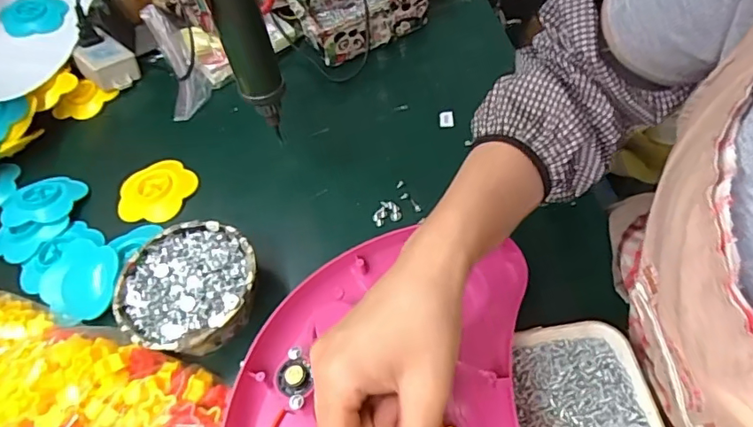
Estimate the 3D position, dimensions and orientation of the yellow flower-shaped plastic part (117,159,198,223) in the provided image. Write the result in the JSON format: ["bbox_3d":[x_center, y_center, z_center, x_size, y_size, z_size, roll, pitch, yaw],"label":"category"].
[{"bbox_3d":[-0.227,-0.025,0.549,0.074,0.009,0.078,-5,53,7],"label":"yellow flower-shaped plastic part"}]

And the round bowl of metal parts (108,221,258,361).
[{"bbox_3d":[-0.154,0.064,0.448,0.112,0.043,0.111,-5,53,7],"label":"round bowl of metal parts"}]

